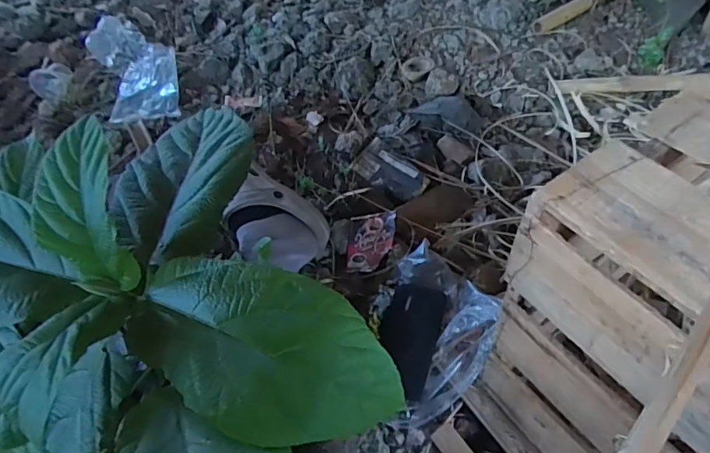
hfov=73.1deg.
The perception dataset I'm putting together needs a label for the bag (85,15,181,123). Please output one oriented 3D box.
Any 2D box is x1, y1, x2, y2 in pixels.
[{"bbox_3d":[-0.479,-0.355,1.051,0.160,0.068,0.363,-24,57,-11],"label":"bag"}]

